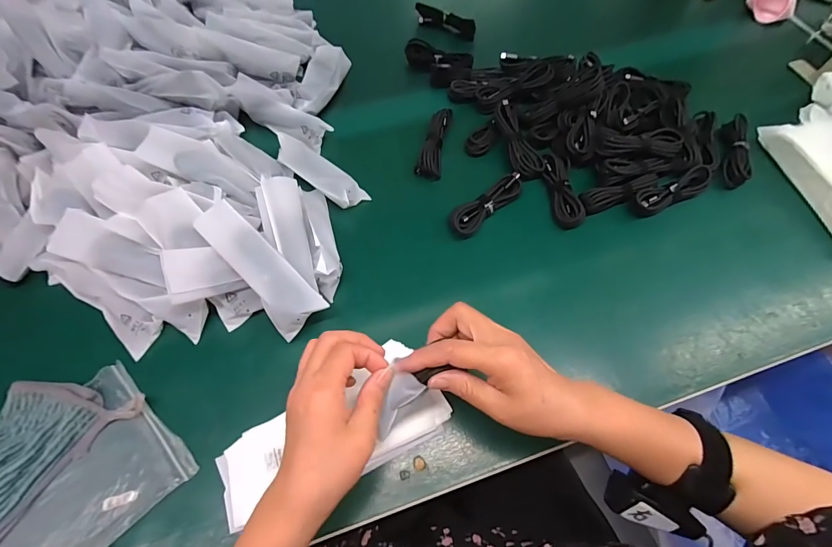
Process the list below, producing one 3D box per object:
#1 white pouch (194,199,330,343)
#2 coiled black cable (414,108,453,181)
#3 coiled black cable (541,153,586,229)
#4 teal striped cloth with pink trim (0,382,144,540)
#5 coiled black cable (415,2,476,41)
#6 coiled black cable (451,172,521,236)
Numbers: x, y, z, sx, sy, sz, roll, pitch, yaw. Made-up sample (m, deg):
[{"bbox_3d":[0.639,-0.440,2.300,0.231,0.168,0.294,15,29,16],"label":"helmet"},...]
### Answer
[{"bbox_3d":[-0.164,-0.008,0.398,0.050,0.027,0.156,-41,88,-19],"label":"white pouch"},{"bbox_3d":[0.026,-0.180,0.528,0.032,0.036,0.106,10,63,5],"label":"coiled black cable"},{"bbox_3d":[0.186,-0.106,0.489,0.028,0.021,0.107,-5,62,-3],"label":"coiled black cable"},{"bbox_3d":[-0.382,0.178,0.343,0.106,0.029,0.230,36,68,17],"label":"teal striped cloth with pink trim"},{"bbox_3d":[0.049,-0.432,0.654,0.114,0.029,0.020,26,65,13],"label":"coiled black cable"},{"bbox_3d":[0.086,-0.087,0.480,0.106,0.033,0.036,-39,69,-18],"label":"coiled black cable"}]

